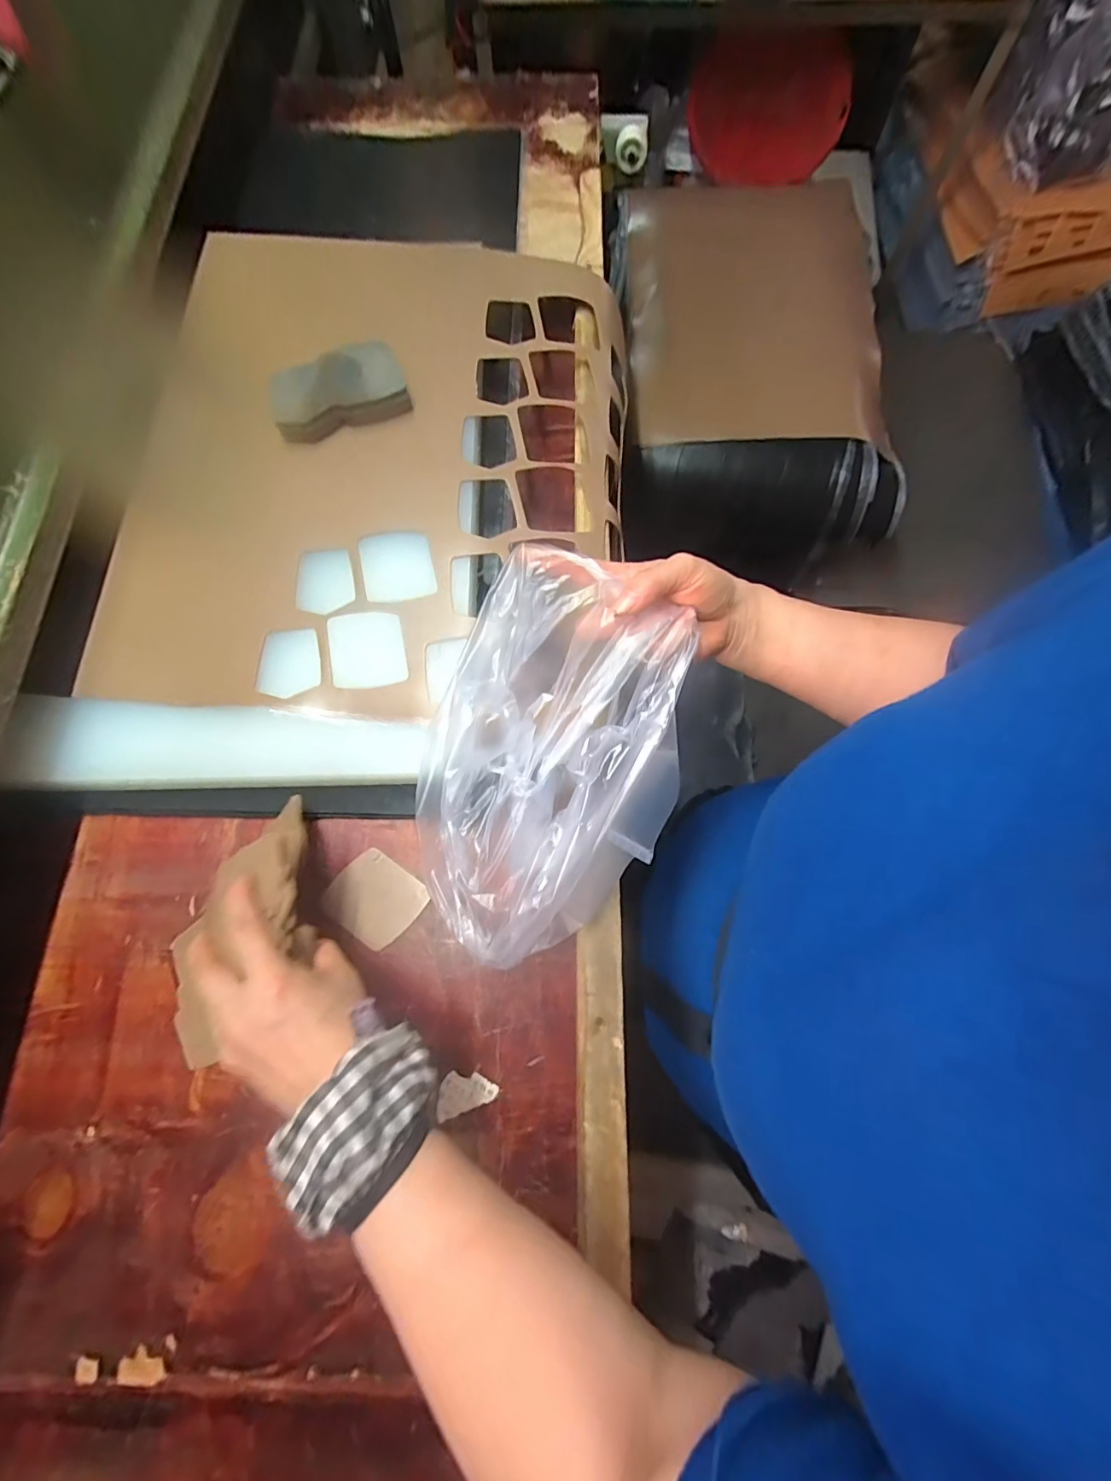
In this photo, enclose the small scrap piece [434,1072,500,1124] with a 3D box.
[{"bbox_3d":[-0.065,0.253,0.368,0.043,0.006,0.026,-16,74,-4],"label":"small scrap piece"}]

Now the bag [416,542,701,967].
[{"bbox_3d":[-0.008,0.019,0.342,0.169,0.089,0.244,21,75,7],"label":"bag"}]

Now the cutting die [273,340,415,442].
[{"bbox_3d":[-0.202,-0.329,0.470,0.123,0.036,0.072,-20,74,-5],"label":"cutting die"}]

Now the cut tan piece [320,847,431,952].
[{"bbox_3d":[-0.144,0.126,0.406,0.072,0.004,0.061,32,76,9],"label":"cut tan piece"}]

